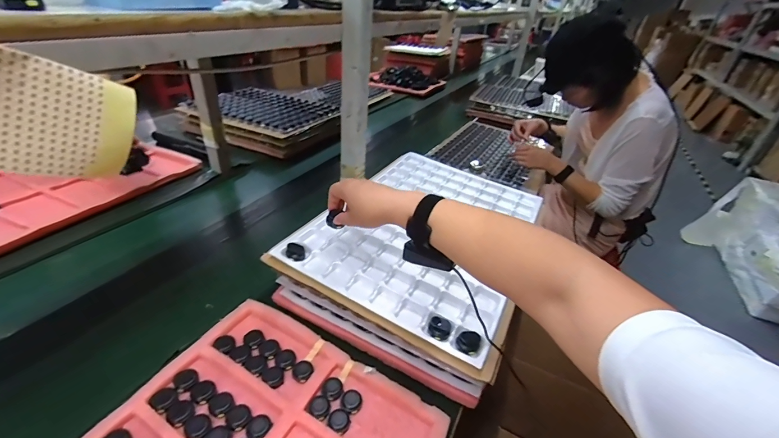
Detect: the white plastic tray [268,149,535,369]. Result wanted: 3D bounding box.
[{"bbox_3d":[0.081,0.005,0.679,0.360,0.024,0.507,22,38,20],"label":"white plastic tray"}]

